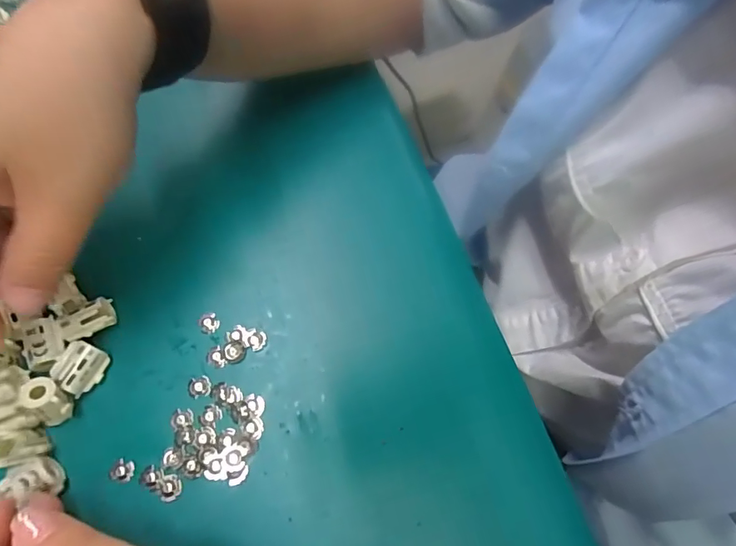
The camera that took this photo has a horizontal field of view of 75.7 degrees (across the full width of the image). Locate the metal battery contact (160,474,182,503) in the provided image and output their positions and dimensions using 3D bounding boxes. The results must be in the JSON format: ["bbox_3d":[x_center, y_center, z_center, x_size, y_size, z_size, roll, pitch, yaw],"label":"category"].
[{"bbox_3d":[-0.086,0.093,0.205,0.009,0.004,0.011,-13,69,-4],"label":"metal battery contact"}]

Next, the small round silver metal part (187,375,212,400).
[{"bbox_3d":[-0.079,0.053,0.221,0.011,0.004,0.010,0,69,0],"label":"small round silver metal part"}]

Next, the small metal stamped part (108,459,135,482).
[{"bbox_3d":[-0.108,0.086,0.207,0.010,0.004,0.009,12,69,5],"label":"small metal stamped part"}]

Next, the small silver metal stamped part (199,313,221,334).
[{"bbox_3d":[-0.078,0.024,0.233,0.009,0.004,0.011,-39,73,-13],"label":"small silver metal stamped part"}]

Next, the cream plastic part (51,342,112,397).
[{"bbox_3d":[-0.132,0.044,0.217,0.017,0.013,0.021,25,71,10],"label":"cream plastic part"}]

